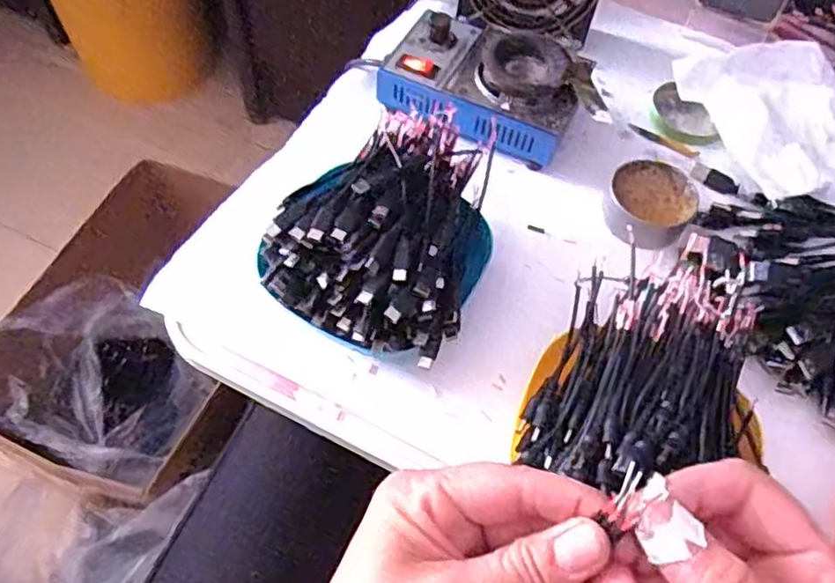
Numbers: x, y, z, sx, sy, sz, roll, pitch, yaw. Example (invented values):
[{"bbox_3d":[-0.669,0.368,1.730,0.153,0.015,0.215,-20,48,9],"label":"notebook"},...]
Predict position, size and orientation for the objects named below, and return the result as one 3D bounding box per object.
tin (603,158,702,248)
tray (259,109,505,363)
[{"bbox_3d":[0.173,-0.064,0.511,0.063,0.029,0.062,2,59,-3],"label":"tin"},{"bbox_3d":[-0.008,-0.048,0.456,0.123,0.084,0.184,24,61,10],"label":"tray"}]

